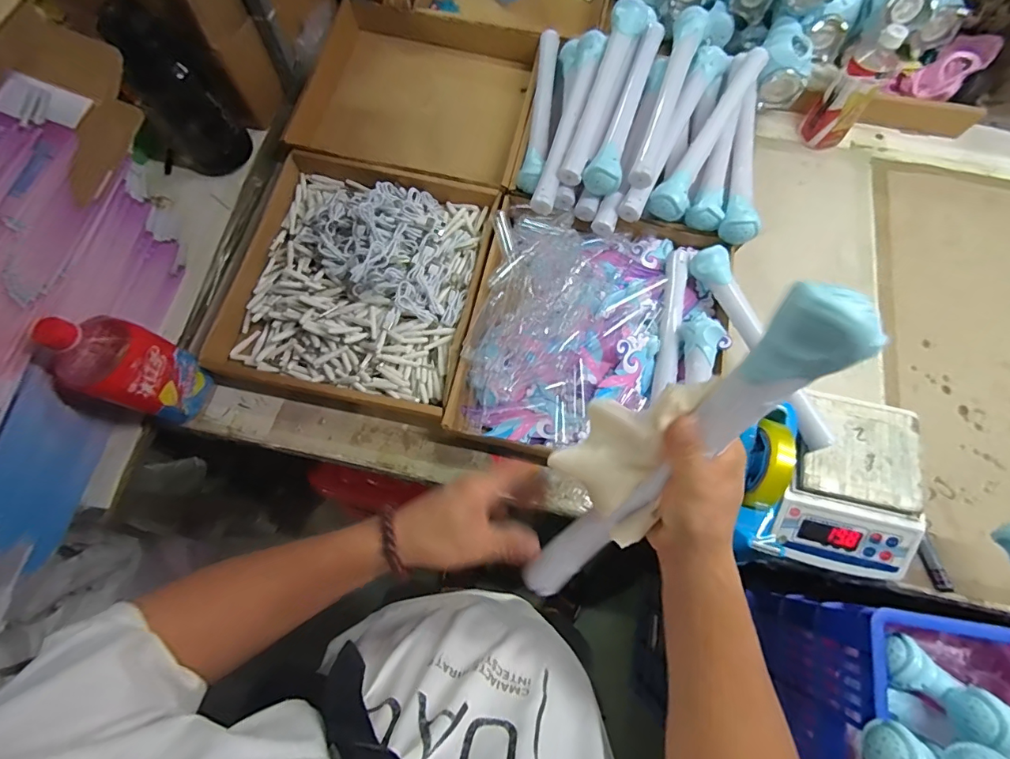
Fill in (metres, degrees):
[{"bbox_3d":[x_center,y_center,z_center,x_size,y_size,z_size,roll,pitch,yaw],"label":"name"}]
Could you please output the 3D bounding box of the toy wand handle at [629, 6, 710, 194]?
[{"bbox_3d":[0.244,-0.422,0.666,0.046,0.051,0.308,20,74,5],"label":"toy wand handle"}]

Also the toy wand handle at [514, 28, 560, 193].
[{"bbox_3d":[0.061,-0.444,0.734,0.039,0.032,0.322,9,73,1],"label":"toy wand handle"}]

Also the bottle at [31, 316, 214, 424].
[{"bbox_3d":[-0.458,-0.012,0.549,0.082,0.215,0.092,15,73,3],"label":"bottle"}]

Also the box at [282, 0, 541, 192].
[{"bbox_3d":[-0.150,-0.501,0.818,0.383,0.081,0.357,13,73,2],"label":"box"}]

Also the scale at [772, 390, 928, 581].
[{"bbox_3d":[0.447,0.135,0.596,0.166,0.079,0.215,12,73,2],"label":"scale"}]

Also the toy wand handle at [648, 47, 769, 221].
[{"bbox_3d":[0.311,-0.375,0.681,0.054,0.052,0.311,30,75,7],"label":"toy wand handle"}]

